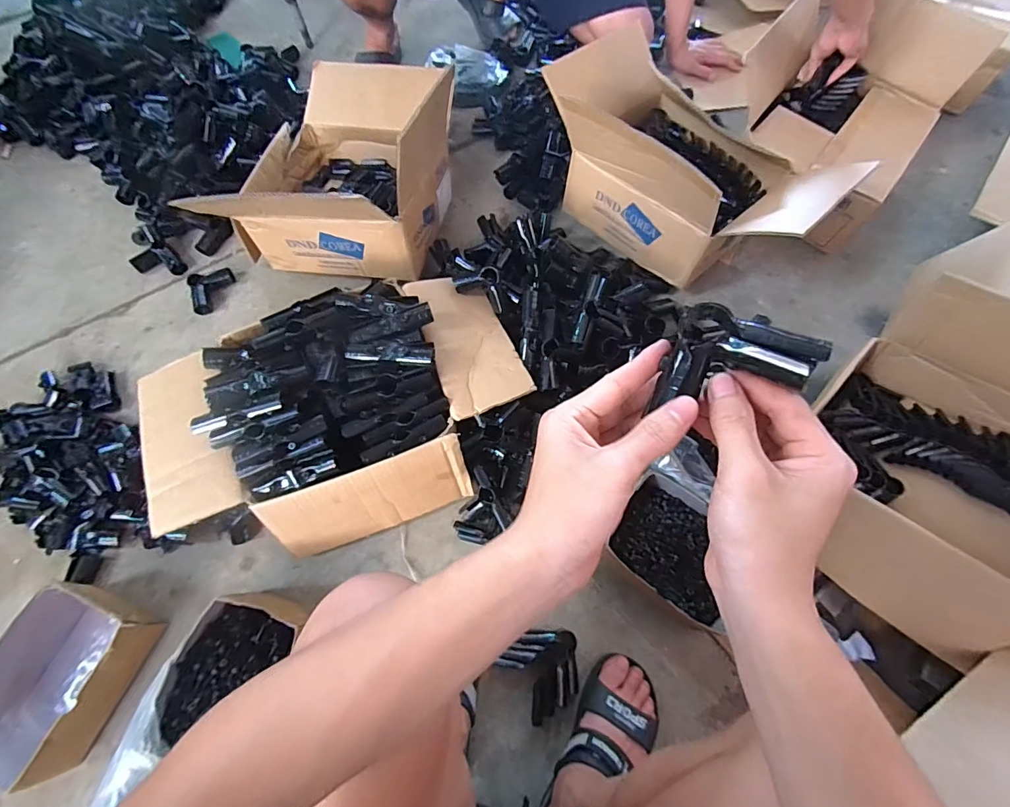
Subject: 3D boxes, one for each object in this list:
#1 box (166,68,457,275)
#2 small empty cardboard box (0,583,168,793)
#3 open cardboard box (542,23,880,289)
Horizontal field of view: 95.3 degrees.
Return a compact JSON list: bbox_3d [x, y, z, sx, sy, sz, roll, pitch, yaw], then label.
[{"bbox_3d":[-0.294,-0.486,0.901,0.363,0.256,0.436,11,69,5],"label":"box"},{"bbox_3d":[-0.612,0.378,0.638,0.144,0.099,0.200,19,70,8],"label":"small empty cardboard box"},{"bbox_3d":[0.336,-0.459,0.865,0.332,0.238,0.526,-42,73,-14],"label":"open cardboard box"}]

